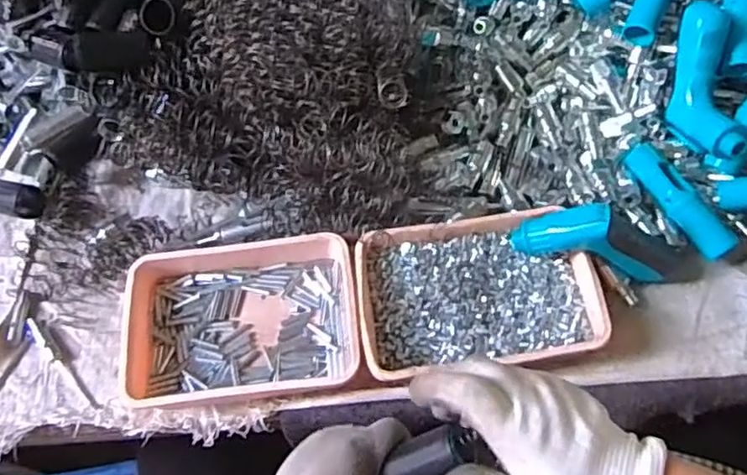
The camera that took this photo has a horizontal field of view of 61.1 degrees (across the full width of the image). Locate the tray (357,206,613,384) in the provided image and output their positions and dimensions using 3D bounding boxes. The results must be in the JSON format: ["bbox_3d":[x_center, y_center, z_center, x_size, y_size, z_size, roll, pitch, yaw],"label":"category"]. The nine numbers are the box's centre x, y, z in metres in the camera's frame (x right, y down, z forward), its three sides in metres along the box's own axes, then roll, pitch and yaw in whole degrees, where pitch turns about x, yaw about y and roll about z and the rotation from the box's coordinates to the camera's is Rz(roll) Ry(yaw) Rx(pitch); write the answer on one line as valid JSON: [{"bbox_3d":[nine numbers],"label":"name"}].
[{"bbox_3d":[0.088,0.049,0.553,0.202,0.037,0.136,-9,62,-2],"label":"tray"}]

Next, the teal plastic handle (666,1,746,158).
[{"bbox_3d":[0.297,-0.140,0.569,0.048,0.059,0.141,-3,89,1],"label":"teal plastic handle"}]

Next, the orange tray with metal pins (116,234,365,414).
[{"bbox_3d":[-0.115,0.066,0.560,0.195,0.038,0.146,-8,62,-1],"label":"orange tray with metal pins"}]

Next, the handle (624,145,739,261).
[{"bbox_3d":[0.275,-0.032,0.574,0.027,0.026,0.121,-32,65,-13],"label":"handle"}]

